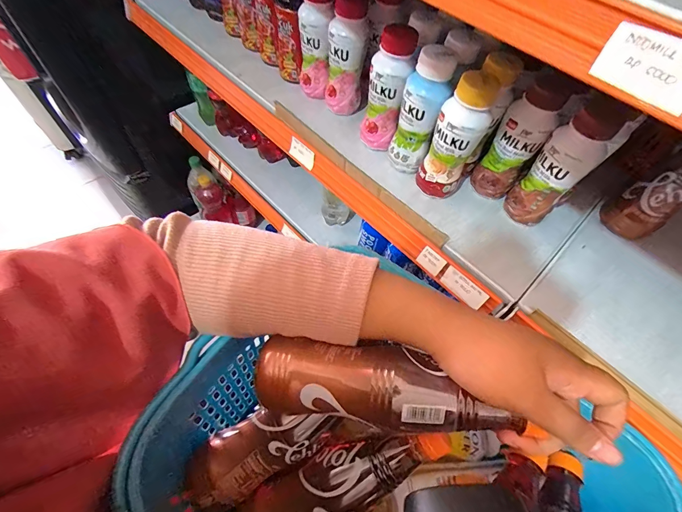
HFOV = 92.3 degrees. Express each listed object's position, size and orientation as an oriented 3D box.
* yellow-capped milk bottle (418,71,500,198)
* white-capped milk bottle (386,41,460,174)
[{"bbox_3d":[0.127,-0.127,0.371,0.050,0.142,0.043,23,62,10],"label":"yellow-capped milk bottle"},{"bbox_3d":[0.093,-0.166,0.386,0.046,0.135,0.043,32,64,15],"label":"white-capped milk bottle"}]

